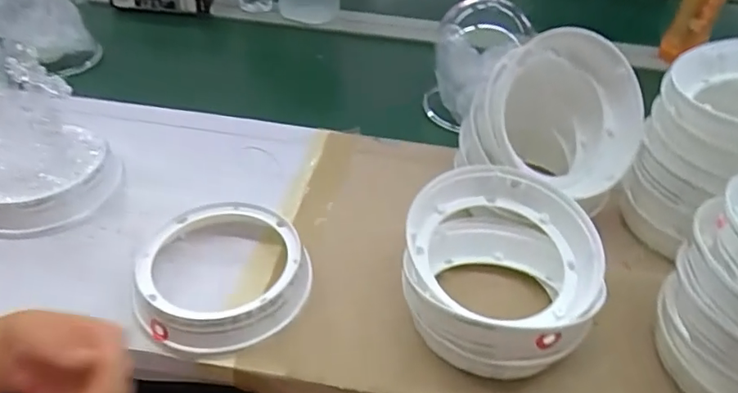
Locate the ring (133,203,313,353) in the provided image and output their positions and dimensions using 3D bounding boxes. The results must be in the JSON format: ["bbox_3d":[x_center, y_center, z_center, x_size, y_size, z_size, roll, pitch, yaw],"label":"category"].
[{"bbox_3d":[-0.125,0.070,0.481,0.144,0.046,0.141,2,42,-2],"label":"ring"}]

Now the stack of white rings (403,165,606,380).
[{"bbox_3d":[0.107,0.066,0.456,0.150,0.102,0.159,1,42,-3],"label":"stack of white rings"}]

